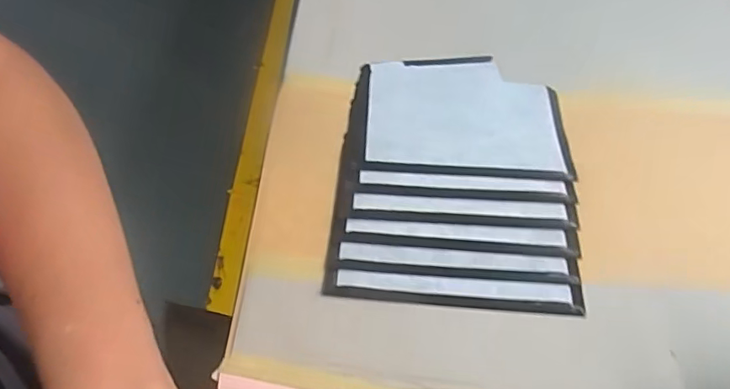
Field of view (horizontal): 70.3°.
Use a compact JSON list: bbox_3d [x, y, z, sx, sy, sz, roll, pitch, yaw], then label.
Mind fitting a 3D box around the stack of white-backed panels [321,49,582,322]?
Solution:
[{"bbox_3d":[0.070,-0.021,0.403,0.174,0.015,0.230,6,56,2],"label":"stack of white-backed panels"}]

